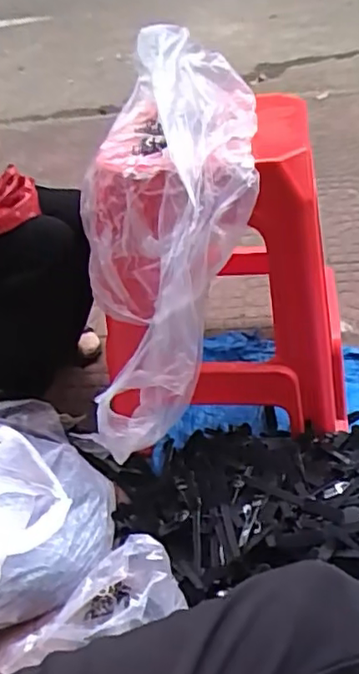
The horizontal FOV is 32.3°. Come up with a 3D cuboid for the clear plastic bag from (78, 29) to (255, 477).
[{"bbox_3d":[-0.015,-0.122,0.883,0.242,0.622,0.187,12,10,23],"label":"clear plastic bag"}]

